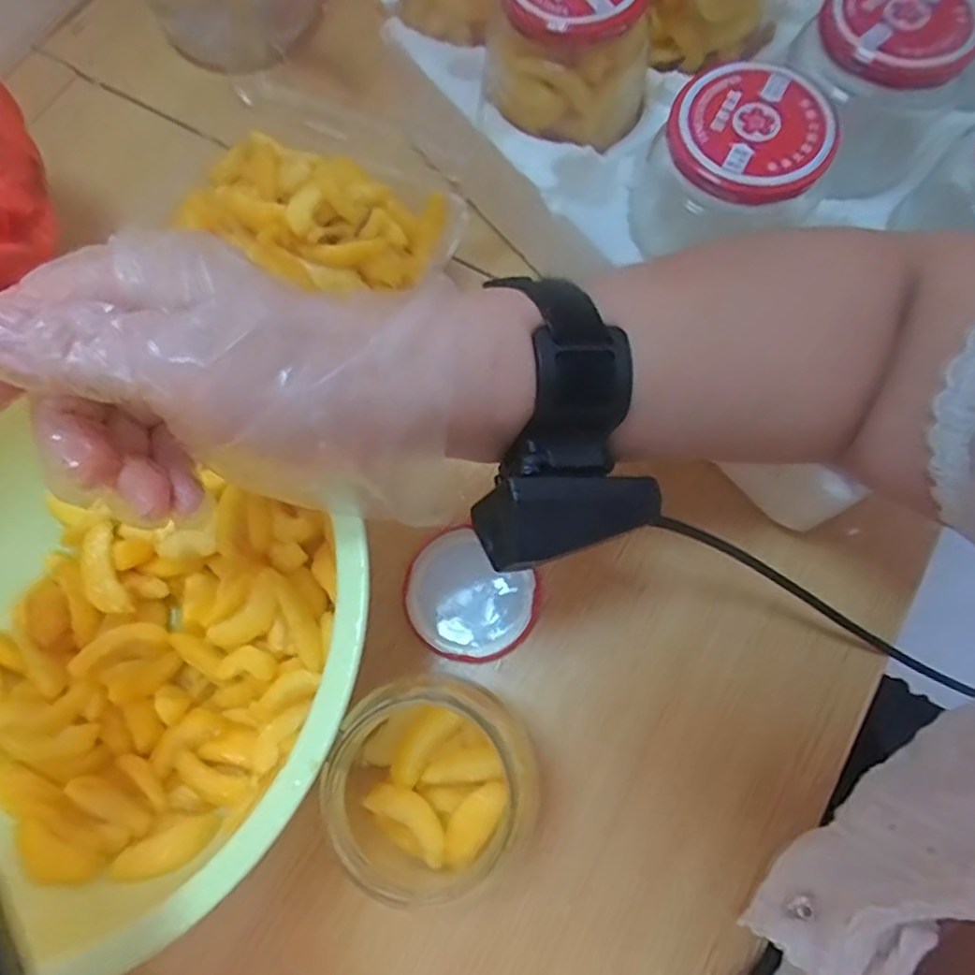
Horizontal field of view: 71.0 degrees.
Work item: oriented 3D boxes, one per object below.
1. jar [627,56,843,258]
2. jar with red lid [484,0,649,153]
[{"bbox_3d":[0.115,-0.153,0.320,0.078,0.067,0.068,25,75,9],"label":"jar"},{"bbox_3d":[0.043,-0.231,0.353,0.081,0.066,0.069,8,73,4],"label":"jar with red lid"}]

